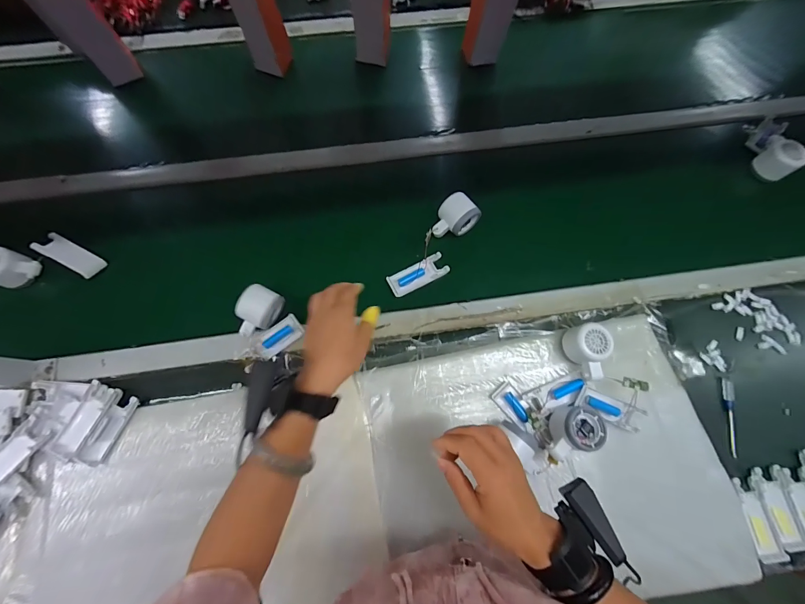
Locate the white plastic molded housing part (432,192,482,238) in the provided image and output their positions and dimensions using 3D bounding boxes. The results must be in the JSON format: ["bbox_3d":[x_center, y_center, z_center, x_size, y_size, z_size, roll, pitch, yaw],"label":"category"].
[{"bbox_3d":[0.089,-0.144,0.592,0.063,0.047,0.073,40,77,10],"label":"white plastic molded housing part"}]

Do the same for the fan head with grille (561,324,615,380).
[{"bbox_3d":[0.285,0.076,0.521,0.055,0.057,0.080,-10,74,-4],"label":"fan head with grille"}]

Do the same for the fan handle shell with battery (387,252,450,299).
[{"bbox_3d":[0.028,-0.047,0.584,0.105,0.015,0.038,-26,76,-8],"label":"fan handle shell with battery"}]

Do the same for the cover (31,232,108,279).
[{"bbox_3d":[-0.560,-0.079,0.573,0.094,0.012,0.042,32,56,-9],"label":"cover"}]

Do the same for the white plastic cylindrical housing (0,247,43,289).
[{"bbox_3d":[-0.641,-0.053,0.552,0.069,0.049,0.057,14,73,2],"label":"white plastic cylindrical housing"}]

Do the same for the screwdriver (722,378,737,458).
[{"bbox_3d":[0.516,0.179,0.533,0.014,0.009,0.118,8,74,1],"label":"screwdriver"}]

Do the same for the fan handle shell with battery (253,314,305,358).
[{"bbox_3d":[-0.199,0.057,0.545,0.077,0.017,0.037,-44,108,-22],"label":"fan handle shell with battery"}]

